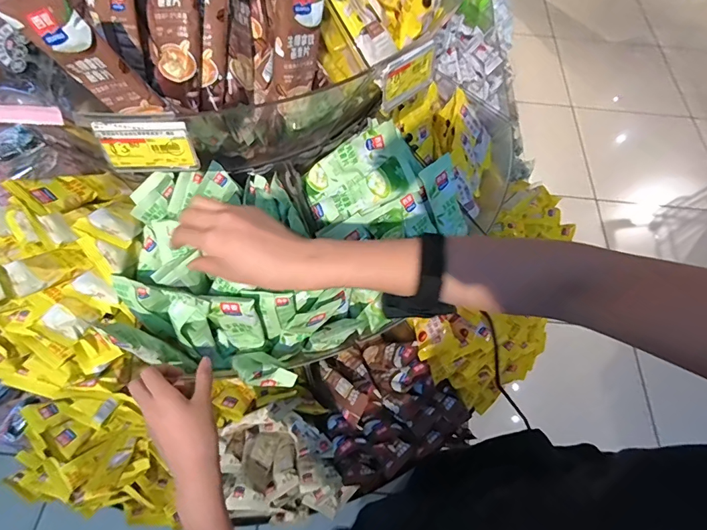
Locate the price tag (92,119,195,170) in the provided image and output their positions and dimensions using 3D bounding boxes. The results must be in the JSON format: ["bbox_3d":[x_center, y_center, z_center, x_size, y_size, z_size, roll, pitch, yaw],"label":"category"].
[{"bbox_3d":[-0.181,-0.104,0.376,0.075,0.051,0.005,-3,51,-3],"label":"price tag"}]

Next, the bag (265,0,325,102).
[{"bbox_3d":[-0.057,-0.217,0.406,0.059,0.114,0.024,-17,45,-38],"label":"bag"}]

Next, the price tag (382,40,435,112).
[{"bbox_3d":[0.058,-0.195,0.439,0.010,0.046,0.077,40,66,19],"label":"price tag"}]

